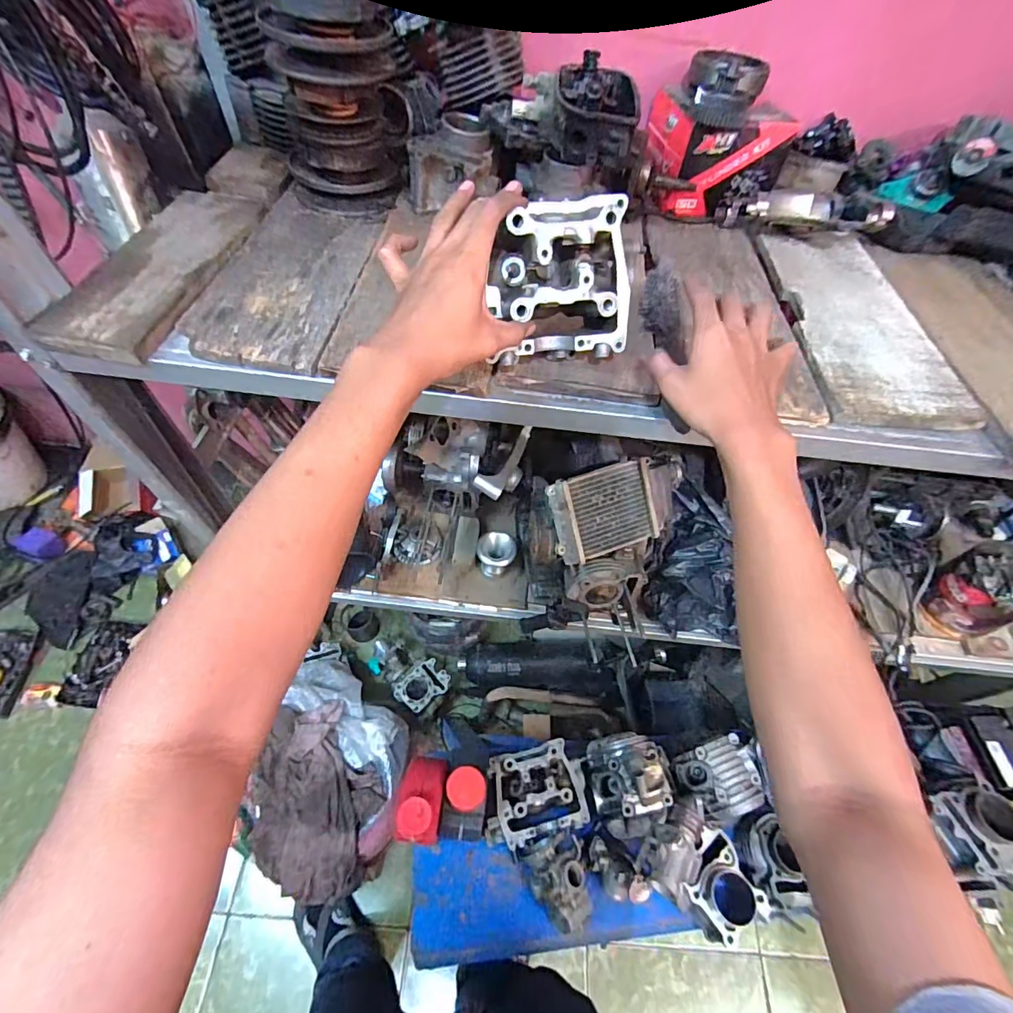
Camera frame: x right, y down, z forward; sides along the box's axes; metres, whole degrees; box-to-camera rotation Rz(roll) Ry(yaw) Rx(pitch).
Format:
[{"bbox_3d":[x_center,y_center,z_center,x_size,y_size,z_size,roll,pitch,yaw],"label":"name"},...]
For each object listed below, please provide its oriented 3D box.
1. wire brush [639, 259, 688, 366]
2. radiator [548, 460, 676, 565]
[{"bbox_3d":[0.172,-0.232,0.547,0.039,0.042,0.121,0,68,-5],"label":"wire brush"},{"bbox_3d":[0.178,0.004,0.796,0.212,0.035,0.141,-17,101,-12],"label":"radiator"}]

